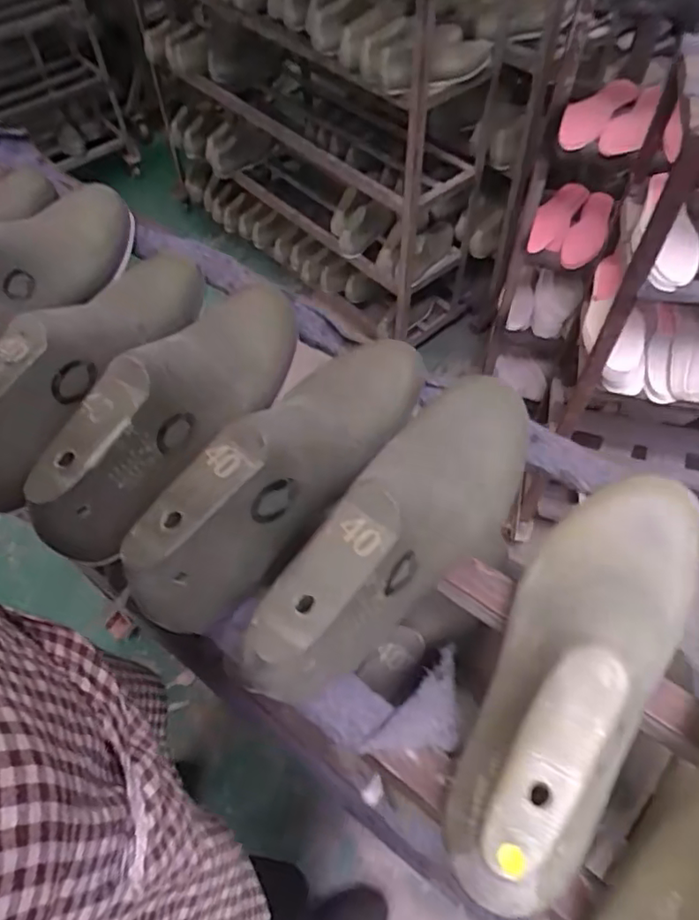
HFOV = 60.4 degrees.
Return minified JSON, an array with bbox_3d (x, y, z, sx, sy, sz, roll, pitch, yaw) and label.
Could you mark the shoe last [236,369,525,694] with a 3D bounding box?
[{"bbox_3d":[0.042,0.034,0.359,0.074,0.081,0.253,27,61,18],"label":"shoe last"}]

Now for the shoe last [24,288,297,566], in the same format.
[{"bbox_3d":[-0.106,-0.048,0.411,0.079,0.072,0.251,16,58,12],"label":"shoe last"}]

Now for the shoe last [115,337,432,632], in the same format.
[{"bbox_3d":[-0.029,-0.001,0.376,0.068,0.072,0.244,32,63,21],"label":"shoe last"}]

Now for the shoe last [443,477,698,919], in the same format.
[{"bbox_3d":[0.118,0.090,0.305,0.080,0.066,0.240,32,63,21],"label":"shoe last"}]

